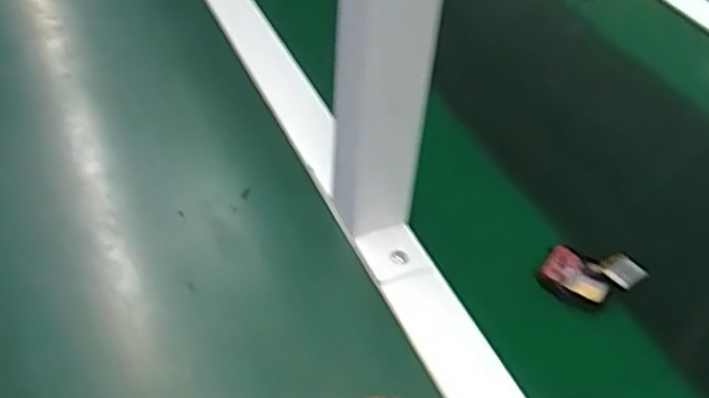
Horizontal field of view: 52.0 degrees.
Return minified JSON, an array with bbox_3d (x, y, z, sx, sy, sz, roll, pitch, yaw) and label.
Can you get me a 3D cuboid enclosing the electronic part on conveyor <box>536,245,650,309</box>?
[{"bbox_3d":[0.148,0.049,0.457,0.058,0.020,0.036,12,73,29],"label":"electronic part on conveyor"}]

